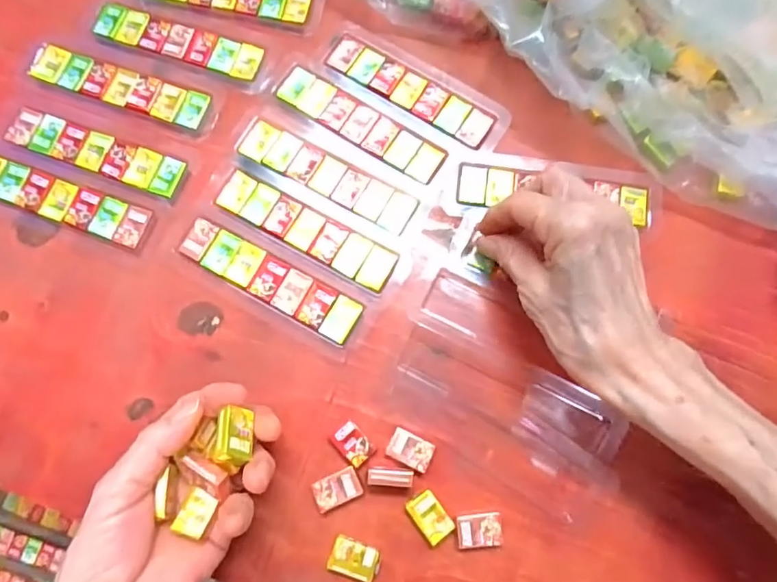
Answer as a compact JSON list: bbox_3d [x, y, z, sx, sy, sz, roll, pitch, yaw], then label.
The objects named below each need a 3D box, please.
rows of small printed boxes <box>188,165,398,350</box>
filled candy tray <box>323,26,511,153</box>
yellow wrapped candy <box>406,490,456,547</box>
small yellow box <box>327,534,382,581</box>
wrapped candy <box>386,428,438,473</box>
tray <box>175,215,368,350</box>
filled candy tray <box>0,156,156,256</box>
[{"bbox_3d":[-0.052,-0.039,0.314,0.122,0.004,0.029,28,78,7],"label":"rows of small printed boxes"},{"bbox_3d":[0.019,-0.138,0.341,0.132,0.005,0.041,31,79,7],"label":"filled candy tray"},{"bbox_3d":[0.023,0.125,0.278,0.018,0.010,0.026,-37,79,-8],"label":"yellow wrapped candy"},{"bbox_3d":[-0.018,0.146,0.274,0.027,0.007,0.018,19,77,5],"label":"small yellow box"},{"bbox_3d":[0.013,0.091,0.287,0.025,0.007,0.017,26,78,6],"label":"wrapped candy"},{"bbox_3d":[-0.073,-0.007,0.309,0.122,0.006,0.030,28,78,7],"label":"tray"},{"bbox_3d":[-0.209,-0.057,0.322,0.123,0.008,0.029,20,77,5],"label":"filled candy tray"}]

